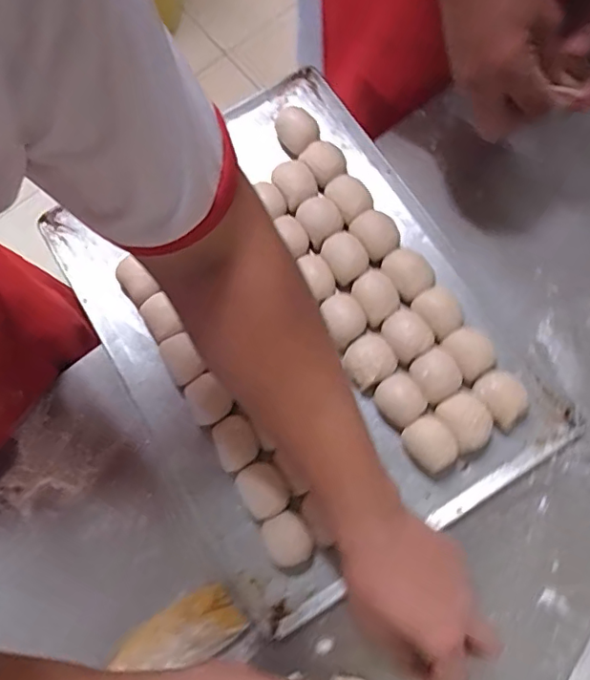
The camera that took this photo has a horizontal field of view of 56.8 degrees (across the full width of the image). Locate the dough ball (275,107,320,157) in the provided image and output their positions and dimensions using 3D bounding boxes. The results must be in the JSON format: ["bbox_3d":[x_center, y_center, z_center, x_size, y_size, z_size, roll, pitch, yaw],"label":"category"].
[{"bbox_3d":[0.002,-0.212,0.551,0.035,0.029,0.041,-33,79,-6],"label":"dough ball"}]

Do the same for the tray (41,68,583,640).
[{"bbox_3d":[-0.003,-0.021,0.498,0.325,0.025,0.436,-32,79,-5],"label":"tray"}]

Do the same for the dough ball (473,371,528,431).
[{"bbox_3d":[0.181,0.049,0.476,0.037,0.027,0.046,-33,79,-6],"label":"dough ball"}]

